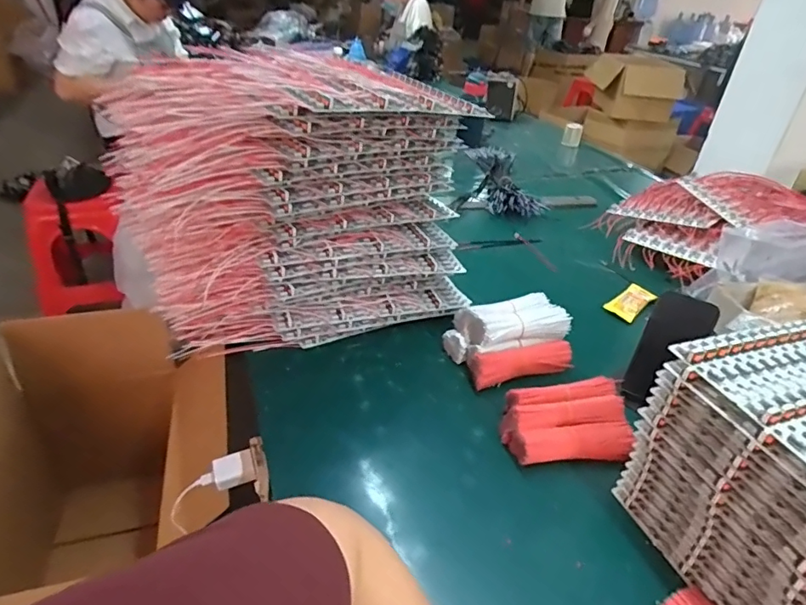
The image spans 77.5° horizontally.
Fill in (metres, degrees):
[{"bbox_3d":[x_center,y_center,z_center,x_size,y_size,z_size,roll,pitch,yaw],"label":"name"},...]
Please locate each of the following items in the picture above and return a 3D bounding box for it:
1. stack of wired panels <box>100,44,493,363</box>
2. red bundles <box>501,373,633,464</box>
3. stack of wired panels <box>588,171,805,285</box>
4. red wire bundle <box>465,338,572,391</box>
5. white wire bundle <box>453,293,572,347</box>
[{"bbox_3d":[-0.128,-0.135,0.694,0.444,0.316,0.174,-10,37,-20],"label":"stack of wired panels"},{"bbox_3d":[0.198,0.143,0.618,0.154,0.043,0.120,2,34,-4],"label":"red bundles"},{"bbox_3d":[0.628,-0.171,1.007,0.457,0.112,0.276,-6,35,-15],"label":"stack of wired panels"},{"bbox_3d":[0.164,0.083,0.699,0.151,0.045,0.045,-8,36,-19],"label":"red wire bundle"},{"bbox_3d":[0.161,0.031,0.736,0.154,0.052,0.087,-10,37,-21],"label":"white wire bundle"}]

